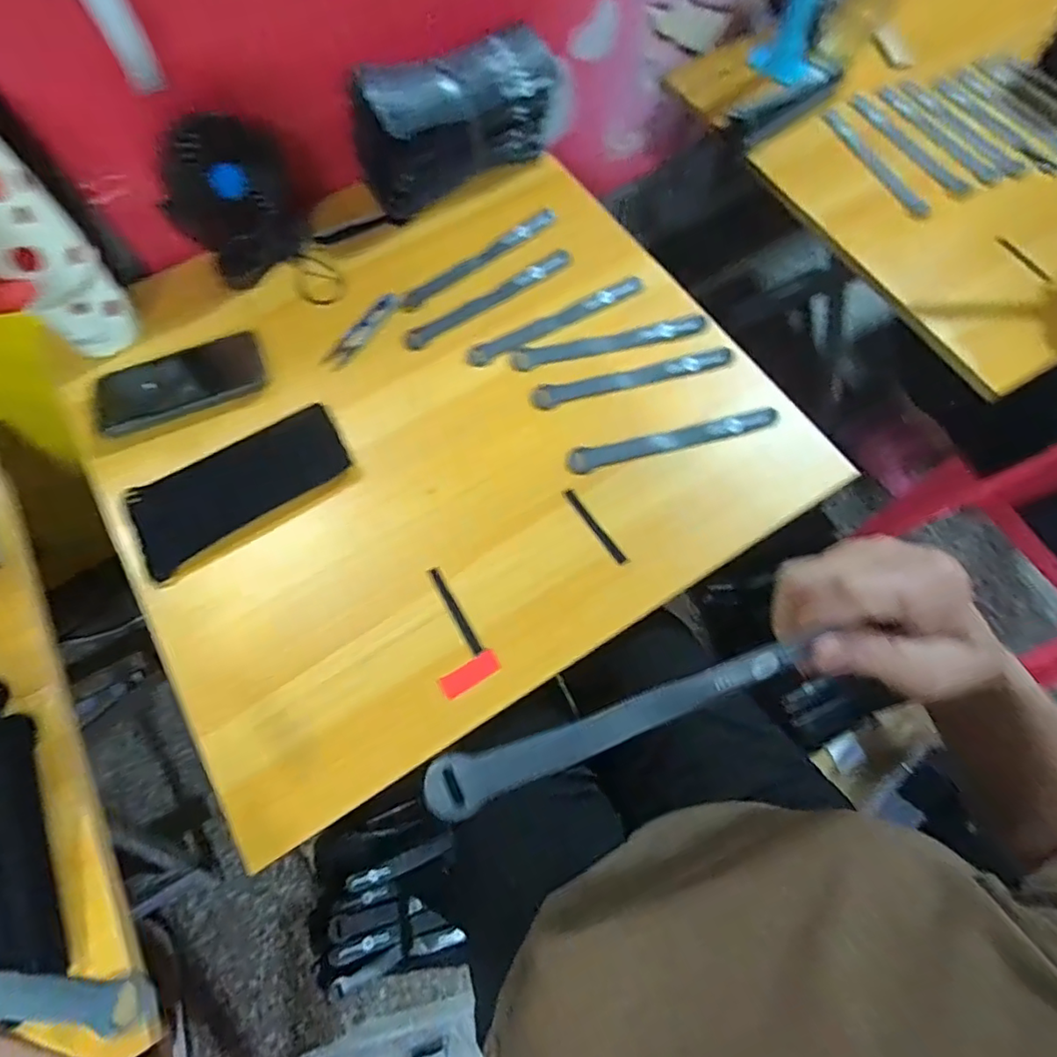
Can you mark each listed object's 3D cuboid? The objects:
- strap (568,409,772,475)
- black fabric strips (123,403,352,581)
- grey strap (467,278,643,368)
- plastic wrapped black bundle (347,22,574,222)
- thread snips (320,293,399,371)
[{"bbox_3d":[0.135,-0.084,0.525,0.198,0.011,0.022,-14,70,-4],"label":"strap"},{"bbox_3d":[-0.263,-0.041,0.520,0.193,0.015,0.084,-30,72,-10],"label":"black fabric strips"},{"bbox_3d":[0.028,-0.213,0.588,0.195,0.011,0.021,-25,71,-8],"label":"grey strap"},{"bbox_3d":[-0.074,-0.436,0.614,0.222,0.111,0.079,-32,72,-11],"label":"plastic wrapped black bundle"},{"bbox_3d":[-0.169,-0.202,0.583,0.020,0.009,0.101,33,73,12],"label":"thread snips"}]

